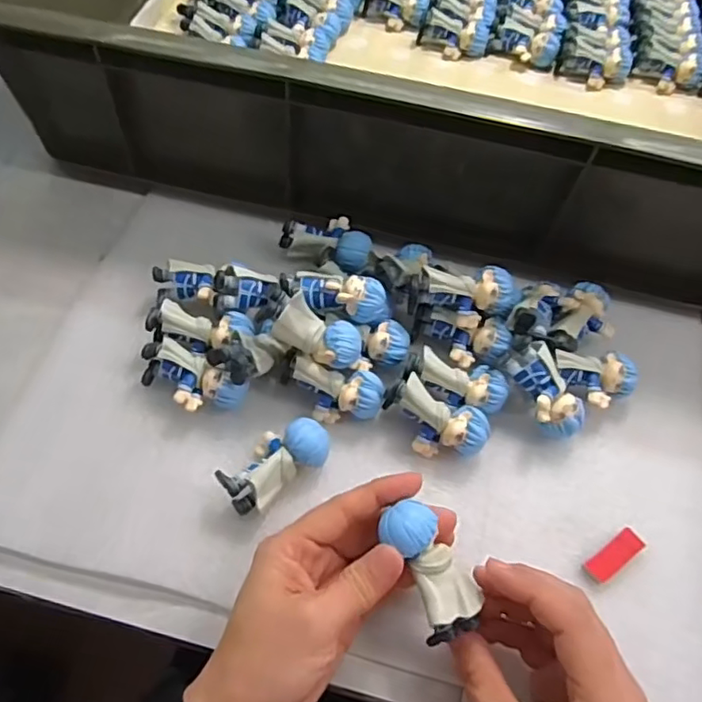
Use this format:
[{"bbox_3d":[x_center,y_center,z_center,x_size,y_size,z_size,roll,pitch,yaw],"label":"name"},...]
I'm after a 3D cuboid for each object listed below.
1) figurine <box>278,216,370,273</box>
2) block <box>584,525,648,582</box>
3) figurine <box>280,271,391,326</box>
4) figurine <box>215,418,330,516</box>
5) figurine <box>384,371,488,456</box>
[{"bbox_3d":[-0.017,-0.072,0.414,0.059,0.022,0.042,2,59,-1],"label":"figurine"},{"bbox_3d":[0.142,0.111,0.325,0.036,0.004,0.014,-32,66,-20],"label":"block"},{"bbox_3d":[-0.009,-0.033,0.363,0.066,0.028,0.022,8,59,2],"label":"figurine"},{"bbox_3d":[-0.042,0.061,0.335,0.062,0.029,0.033,-34,66,-21],"label":"figurine"},{"bbox_3d":[0.047,0.041,0.348,0.061,0.030,0.031,30,62,14],"label":"figurine"}]

